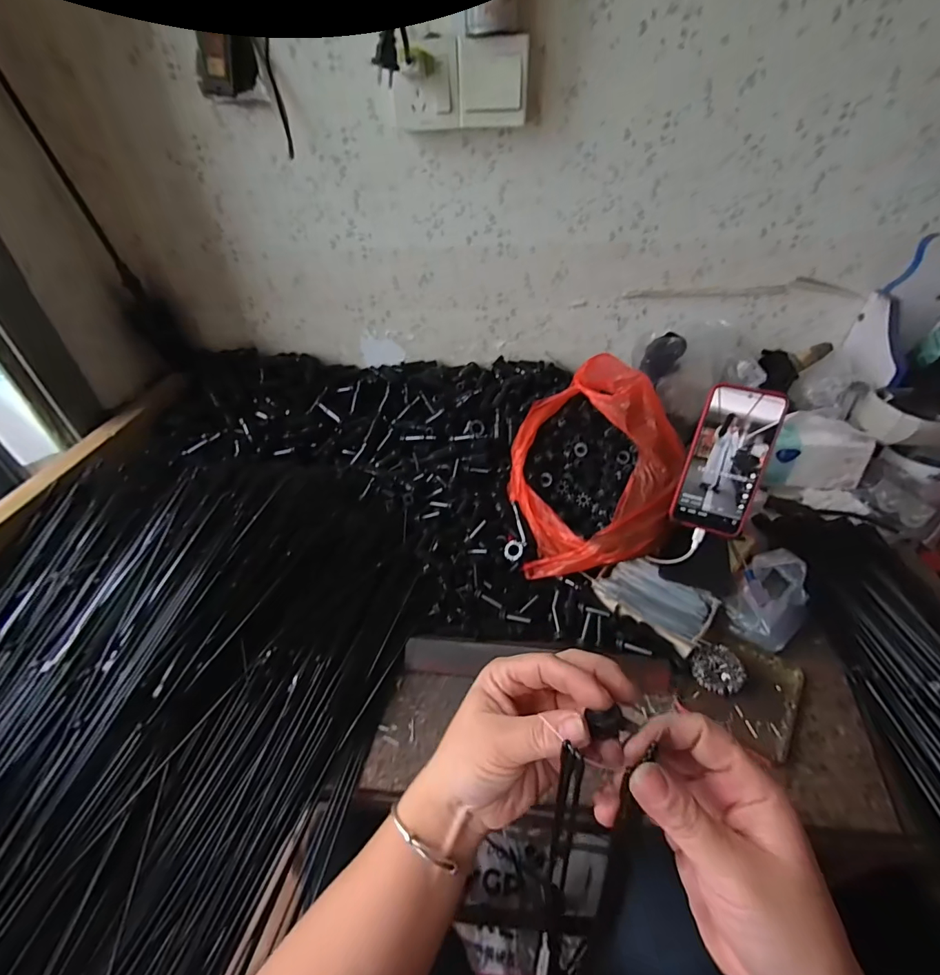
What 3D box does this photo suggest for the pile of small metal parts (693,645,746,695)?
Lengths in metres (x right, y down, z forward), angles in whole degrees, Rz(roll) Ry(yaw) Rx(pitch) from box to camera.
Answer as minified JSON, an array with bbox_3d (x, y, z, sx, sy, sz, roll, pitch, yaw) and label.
[{"bbox_3d":[0.269,0.197,0.485,0.054,0.020,0.048,-31,44,-30],"label":"pile of small metal parts"}]

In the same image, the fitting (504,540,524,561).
[{"bbox_3d":[0.054,0.077,0.550,0.024,0.005,0.025,-11,73,17],"label":"fitting"}]

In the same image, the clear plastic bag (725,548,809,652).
[{"bbox_3d":[0.355,0.135,0.530,0.069,0.058,0.124,28,48,36],"label":"clear plastic bag"}]

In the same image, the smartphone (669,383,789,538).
[{"bbox_3d":[0.289,-0.029,0.502,0.081,0.162,0.008,15,16,17],"label":"smartphone"}]

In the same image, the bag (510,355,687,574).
[{"bbox_3d":[0.159,-0.033,0.582,0.208,0.158,0.243,2,38,9],"label":"bag"}]

